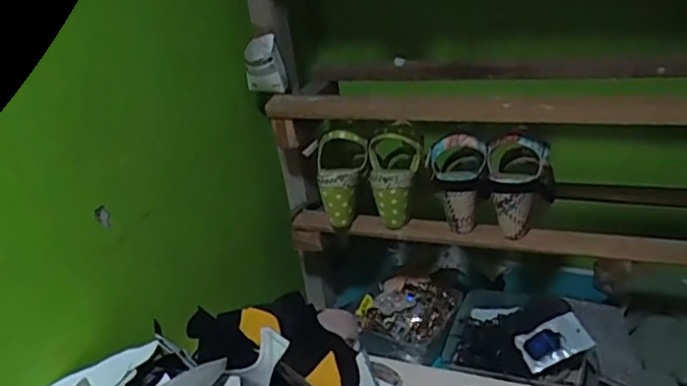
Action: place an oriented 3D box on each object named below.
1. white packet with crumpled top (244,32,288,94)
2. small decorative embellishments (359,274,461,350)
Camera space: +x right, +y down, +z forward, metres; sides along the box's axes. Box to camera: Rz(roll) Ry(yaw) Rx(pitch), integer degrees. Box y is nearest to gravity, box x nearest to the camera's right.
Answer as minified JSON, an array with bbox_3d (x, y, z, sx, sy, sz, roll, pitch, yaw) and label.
[{"bbox_3d":[-0.116,-0.189,0.905,0.060,0.078,0.048,-10,27,-8],"label":"white packet with crumpled top"},{"bbox_3d":[0.110,0.208,1.037,0.150,0.063,0.144,-6,26,3],"label":"small decorative embellishments"}]

